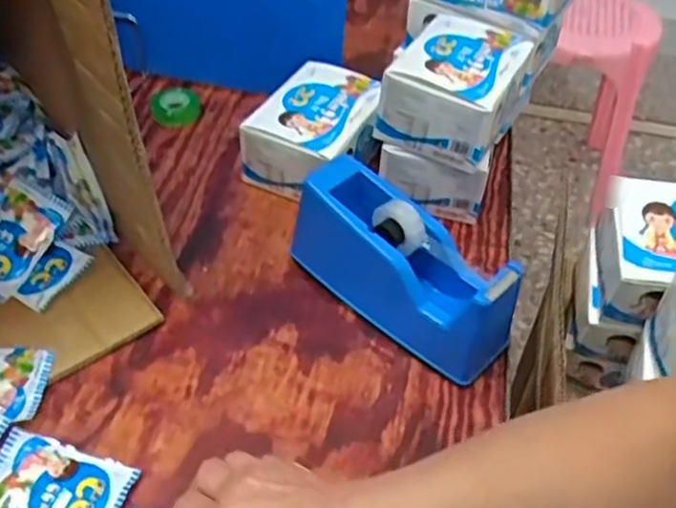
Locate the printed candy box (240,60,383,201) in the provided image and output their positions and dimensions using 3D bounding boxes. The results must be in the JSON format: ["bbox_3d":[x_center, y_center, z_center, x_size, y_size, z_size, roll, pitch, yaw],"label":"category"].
[{"bbox_3d":[-0.020,-0.131,0.755,0.112,0.077,0.152,22,49,17],"label":"printed candy box"}]

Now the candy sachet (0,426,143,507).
[{"bbox_3d":[-0.203,0.167,0.504,0.105,0.009,0.065,16,47,11],"label":"candy sachet"}]

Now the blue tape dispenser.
[{"bbox_3d":[0.054,0.012,0.610,0.073,0.100,0.206,-33,56,-30],"label":"blue tape dispenser"}]

